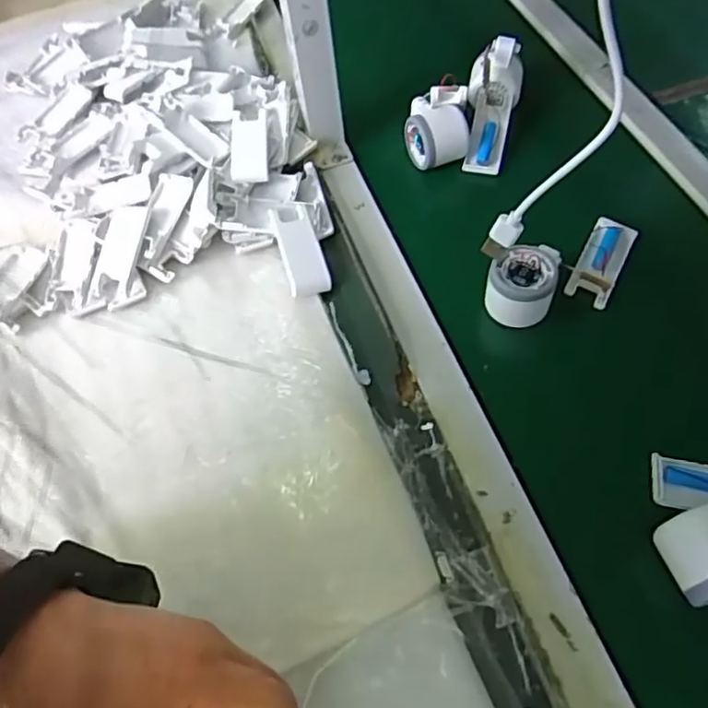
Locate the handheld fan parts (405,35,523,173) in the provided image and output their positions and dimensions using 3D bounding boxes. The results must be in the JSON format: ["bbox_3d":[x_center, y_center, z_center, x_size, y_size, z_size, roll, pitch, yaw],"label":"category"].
[{"bbox_3d":[0.125,-0.282,0.709,0.104,0.077,0.141,14,60,15],"label":"handheld fan parts"}]

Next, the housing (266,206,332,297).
[{"bbox_3d":[-0.054,-0.105,0.628,0.040,0.027,0.105,-15,57,-6],"label":"housing"}]

